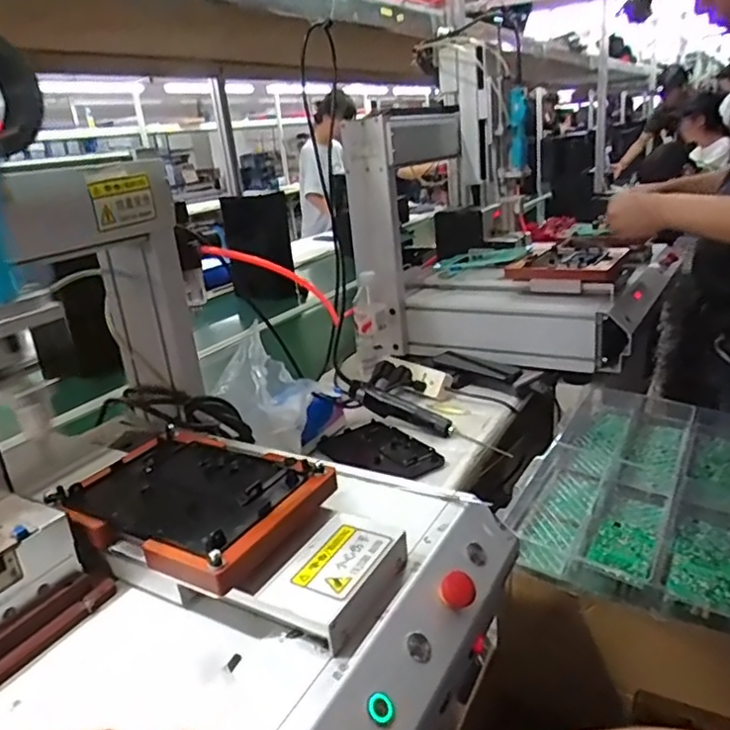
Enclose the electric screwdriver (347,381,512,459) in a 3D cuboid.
[{"bbox_3d":[0.101,0.093,1.056,0.302,0.030,0.036,22,30,22],"label":"electric screwdriver"}]

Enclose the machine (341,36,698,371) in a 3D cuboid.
[{"bbox_3d":[0.311,-0.325,1.269,0.540,0.597,0.512,8,24,31],"label":"machine"}]

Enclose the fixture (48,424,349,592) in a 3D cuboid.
[{"bbox_3d":[-0.154,0.117,0.558,0.209,0.030,0.159,7,24,29],"label":"fixture"}]

